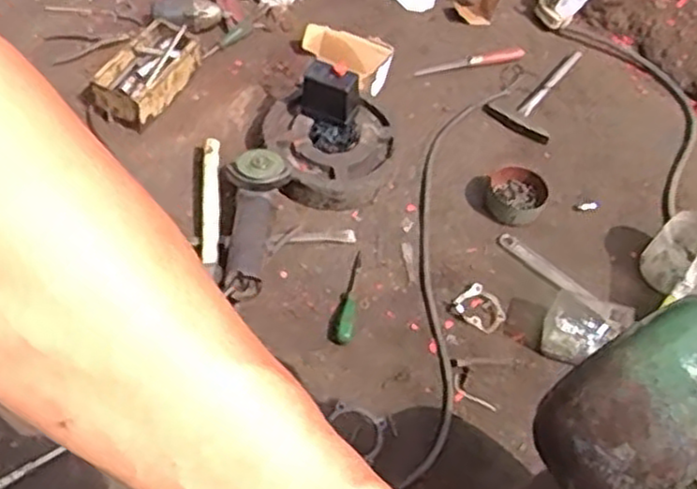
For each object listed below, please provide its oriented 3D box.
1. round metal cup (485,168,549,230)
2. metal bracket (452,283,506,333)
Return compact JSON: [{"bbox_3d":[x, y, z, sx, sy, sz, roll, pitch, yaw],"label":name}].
[{"bbox_3d":[0.291,-0.076,1.289,0.102,0.065,0.108,4,54,-6],"label":"round metal cup"},{"bbox_3d":[0.214,0.102,1.178,0.076,0.015,0.061,40,58,19],"label":"metal bracket"}]

